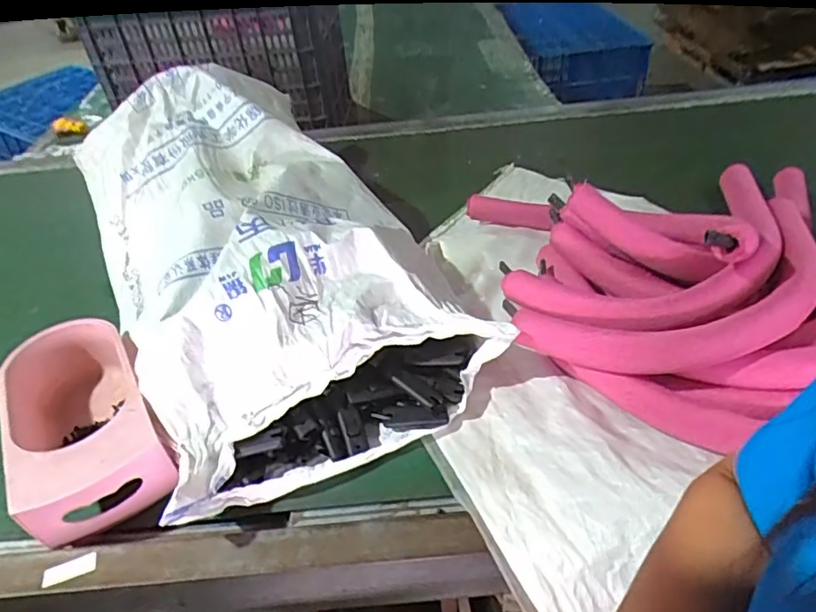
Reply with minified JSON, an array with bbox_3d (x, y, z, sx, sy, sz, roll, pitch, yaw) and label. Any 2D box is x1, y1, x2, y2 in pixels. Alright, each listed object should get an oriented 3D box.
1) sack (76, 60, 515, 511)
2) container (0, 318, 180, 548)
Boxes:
[{"bbox_3d":[-0.218,-0.101,0.860,0.453,0.217,0.740,-23,44,-19],"label":"sack"},{"bbox_3d":[-0.401,0.138,0.699,0.151,0.109,0.297,-26,45,-22],"label":"container"}]

